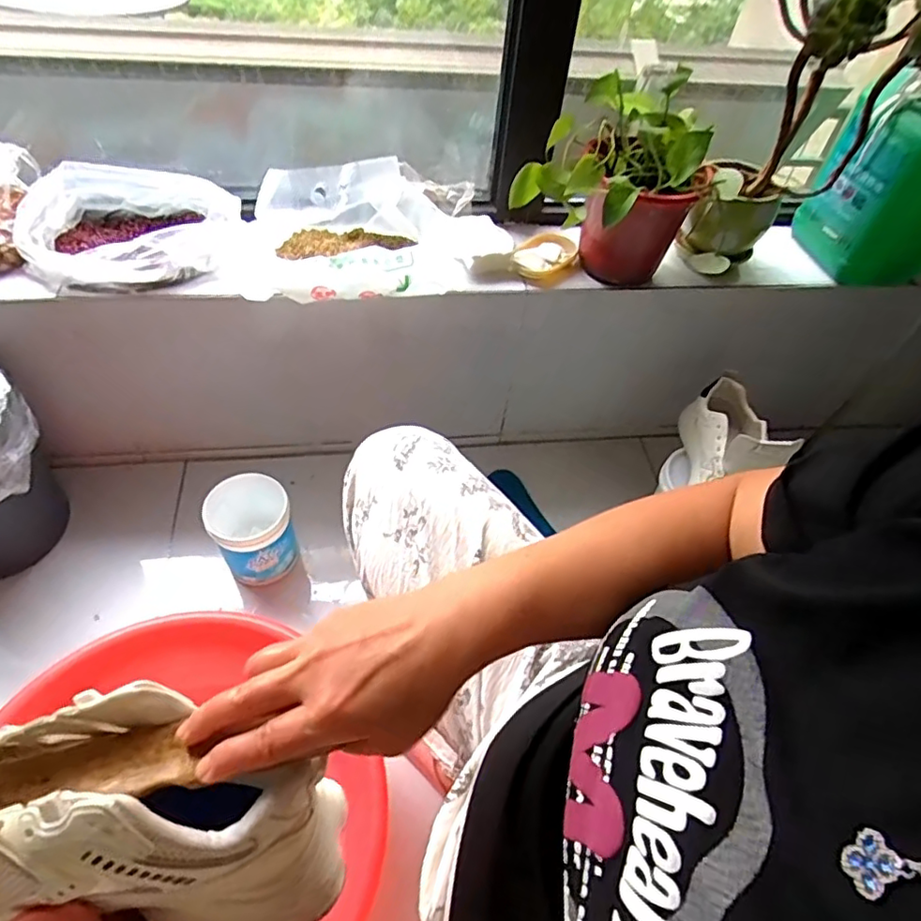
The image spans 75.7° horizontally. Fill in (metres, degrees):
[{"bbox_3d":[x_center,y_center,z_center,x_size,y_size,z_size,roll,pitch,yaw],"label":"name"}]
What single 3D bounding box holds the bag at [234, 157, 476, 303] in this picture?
[{"bbox_3d":[-0.144,-0.298,0.770,0.282,0.099,0.230,8,51,0],"label":"bag"}]

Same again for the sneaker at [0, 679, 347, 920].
[{"bbox_3d":[-0.183,0.190,0.310,0.253,0.087,0.117,13,49,-16],"label":"sneaker"}]

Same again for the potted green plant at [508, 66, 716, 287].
[{"bbox_3d":[0.192,-0.330,0.766,0.202,0.238,0.196,28,54,16],"label":"potted green plant"}]

